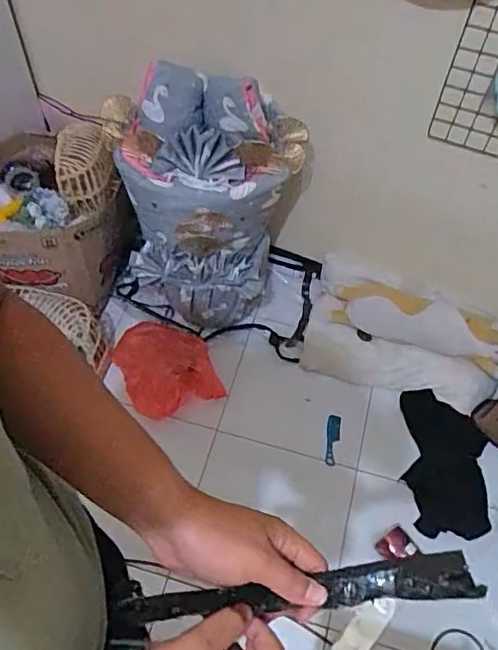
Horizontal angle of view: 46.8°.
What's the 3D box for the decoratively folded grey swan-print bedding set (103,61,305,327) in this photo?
[{"bbox_3d":[-0.120,-0.264,1.447,0.421,0.679,0.220,9,58,4],"label":"decoratively folded grey swan-print bedding set"}]

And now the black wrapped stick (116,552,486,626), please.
[{"bbox_3d":[0.032,0.209,0.448,0.274,0.018,0.030,-9,58,7],"label":"black wrapped stick"}]

